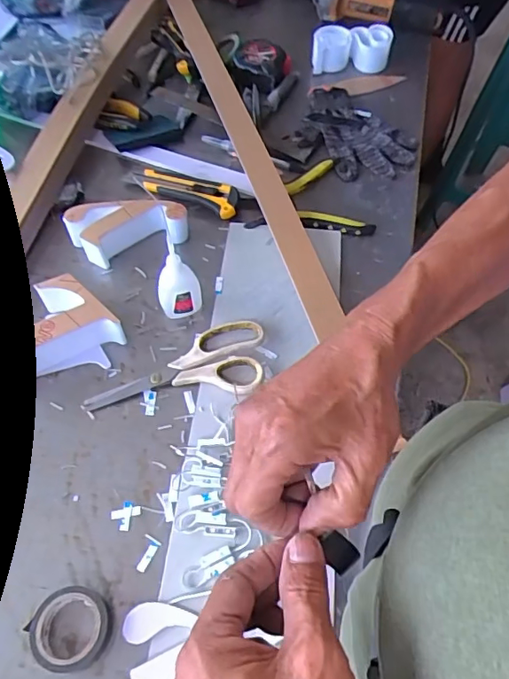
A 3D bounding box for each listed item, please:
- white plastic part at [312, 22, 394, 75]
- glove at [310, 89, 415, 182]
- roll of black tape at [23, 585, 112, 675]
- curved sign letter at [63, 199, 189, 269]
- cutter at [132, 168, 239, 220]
[{"bbox_3d":[0.159,-0.473,0.851,0.128,0.045,0.063,-11,58,-8],"label":"white plastic part"},{"bbox_3d":[0.151,-0.300,0.748,0.126,0.019,0.181,-16,60,-13],"label":"glove"},{"bbox_3d":[-0.143,0.222,0.404,0.059,0.018,0.057,1,57,-1],"label":"roll of black tape"},{"bbox_3d":[-0.150,-0.133,0.623,0.129,0.047,0.059,-21,60,-14],"label":"curved sign letter"},{"bbox_3d":[-0.086,-0.194,0.672,0.142,0.029,0.037,24,60,13],"label":"cutter"}]

